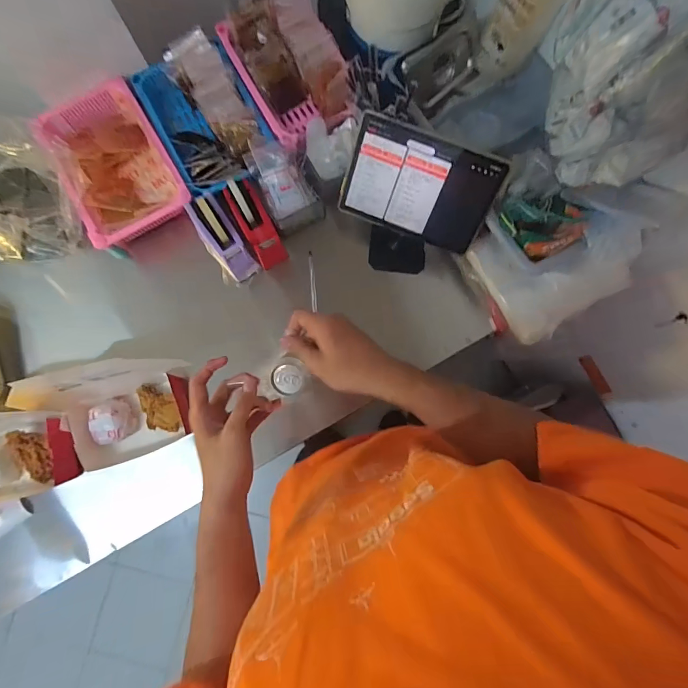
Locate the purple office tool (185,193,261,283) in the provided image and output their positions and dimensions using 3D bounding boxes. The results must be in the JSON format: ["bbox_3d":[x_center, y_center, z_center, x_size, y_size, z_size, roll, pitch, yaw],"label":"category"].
[{"bbox_3d":[-0.228,-0.195,0.702,0.061,0.078,0.166,-34,107,-5],"label":"purple office tool"}]

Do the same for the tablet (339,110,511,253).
[{"bbox_3d":[0.131,-0.274,0.656,0.254,0.172,0.016,20,39,2],"label":"tablet"}]

